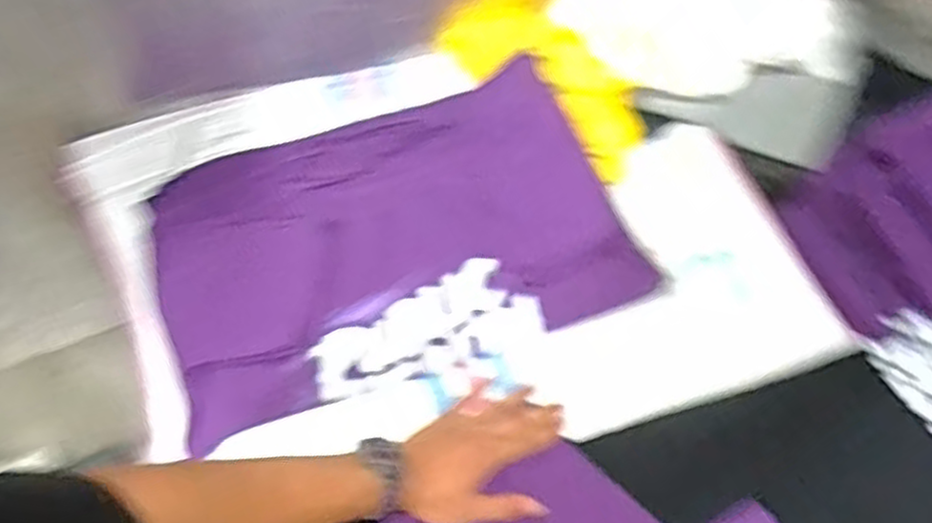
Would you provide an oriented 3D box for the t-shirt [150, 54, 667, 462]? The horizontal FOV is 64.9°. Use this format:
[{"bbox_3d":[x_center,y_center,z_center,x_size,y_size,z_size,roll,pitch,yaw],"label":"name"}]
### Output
[{"bbox_3d":[-0.093,-0.028,0.834,0.523,0.056,0.348,-18,55,-8],"label":"t-shirt"}]

